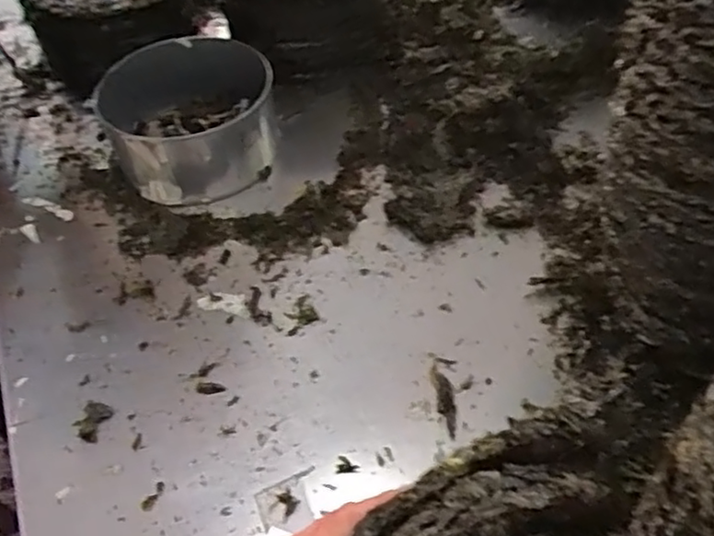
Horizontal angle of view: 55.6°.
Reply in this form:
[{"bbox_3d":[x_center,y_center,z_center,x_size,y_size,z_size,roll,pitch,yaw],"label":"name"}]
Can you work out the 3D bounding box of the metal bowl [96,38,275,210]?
[{"bbox_3d":[-0.189,-0.178,0.769,0.173,0.093,0.212,-17,51,-10],"label":"metal bowl"}]

